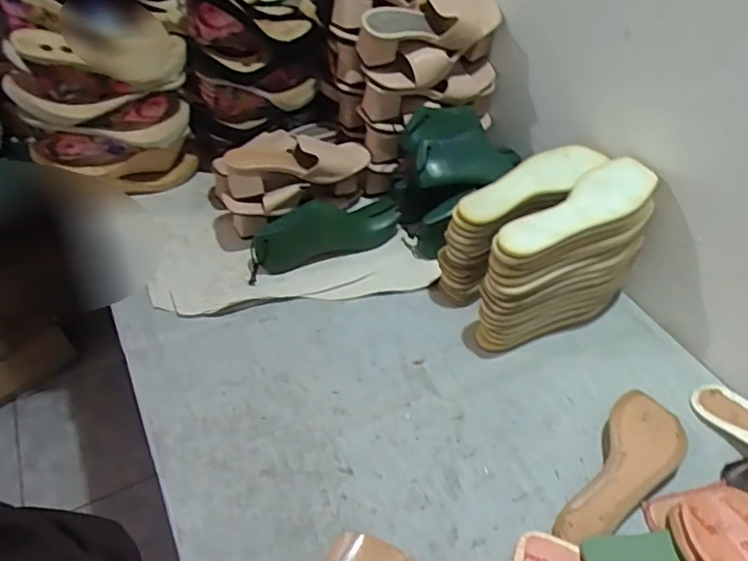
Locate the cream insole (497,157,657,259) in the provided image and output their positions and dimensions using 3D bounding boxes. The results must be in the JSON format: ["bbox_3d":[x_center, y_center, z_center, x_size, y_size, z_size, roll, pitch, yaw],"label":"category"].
[{"bbox_3d":[0.254,-0.086,0.700,0.227,0.019,0.077,-35,54,-22],"label":"cream insole"}]

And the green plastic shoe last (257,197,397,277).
[{"bbox_3d":[-0.073,-0.082,0.909,0.237,0.083,0.069,-20,49,-17],"label":"green plastic shoe last"}]

